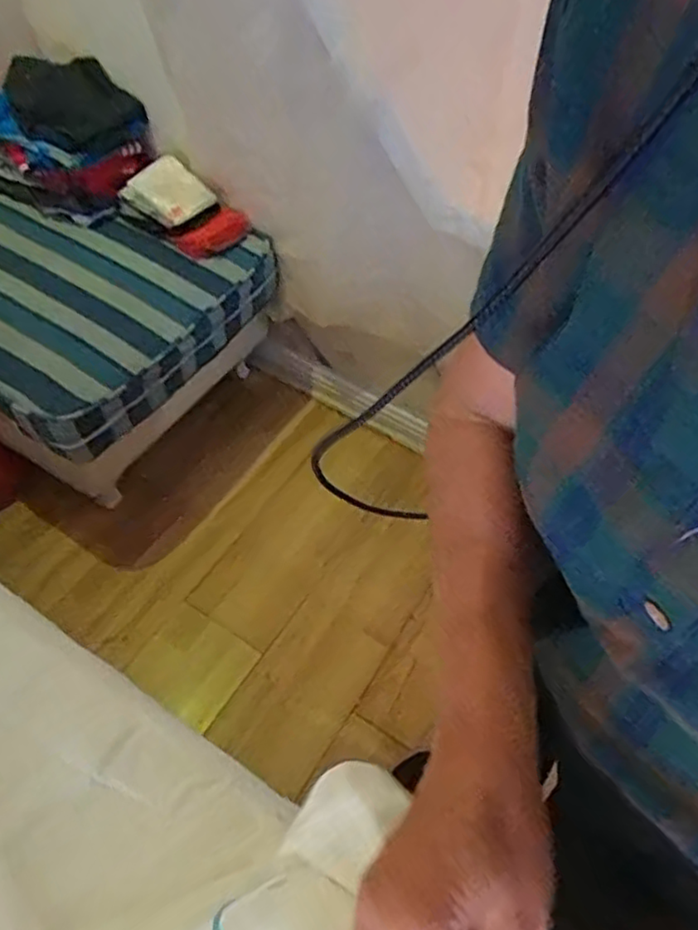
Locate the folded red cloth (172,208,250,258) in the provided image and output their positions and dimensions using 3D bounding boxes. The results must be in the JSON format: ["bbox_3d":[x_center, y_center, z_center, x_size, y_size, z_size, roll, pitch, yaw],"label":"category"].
[{"bbox_3d":[-0.287,-0.478,1.379,0.154,0.060,0.077,-35,64,-25],"label":"folded red cloth"}]

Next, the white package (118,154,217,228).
[{"bbox_3d":[-0.376,-0.560,1.366,0.149,0.033,0.142,44,66,-11],"label":"white package"}]

